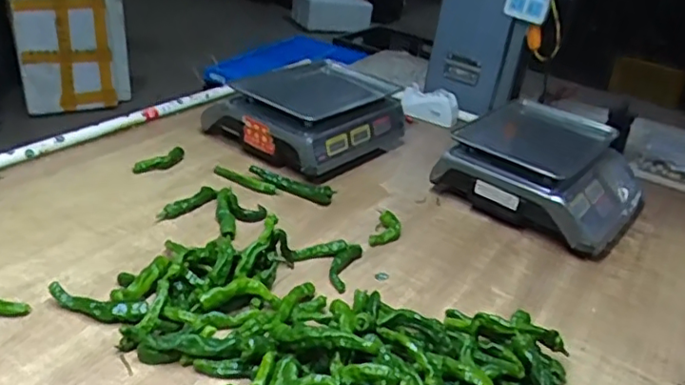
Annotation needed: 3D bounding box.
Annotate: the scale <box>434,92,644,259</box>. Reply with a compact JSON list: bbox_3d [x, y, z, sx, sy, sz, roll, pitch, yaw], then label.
[{"bbox_3d":[0.417,-0.061,1.223,0.350,0.117,0.398,25,32,29],"label":"scale"}]

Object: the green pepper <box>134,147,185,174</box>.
[{"bbox_3d":[-0.344,-0.062,1.160,0.033,0.031,0.111,23,31,26],"label":"green pepper"}]

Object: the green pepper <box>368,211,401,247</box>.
[{"bbox_3d":[0.078,0.062,1.038,0.045,0.022,0.087,15,29,13],"label":"green pepper"}]

